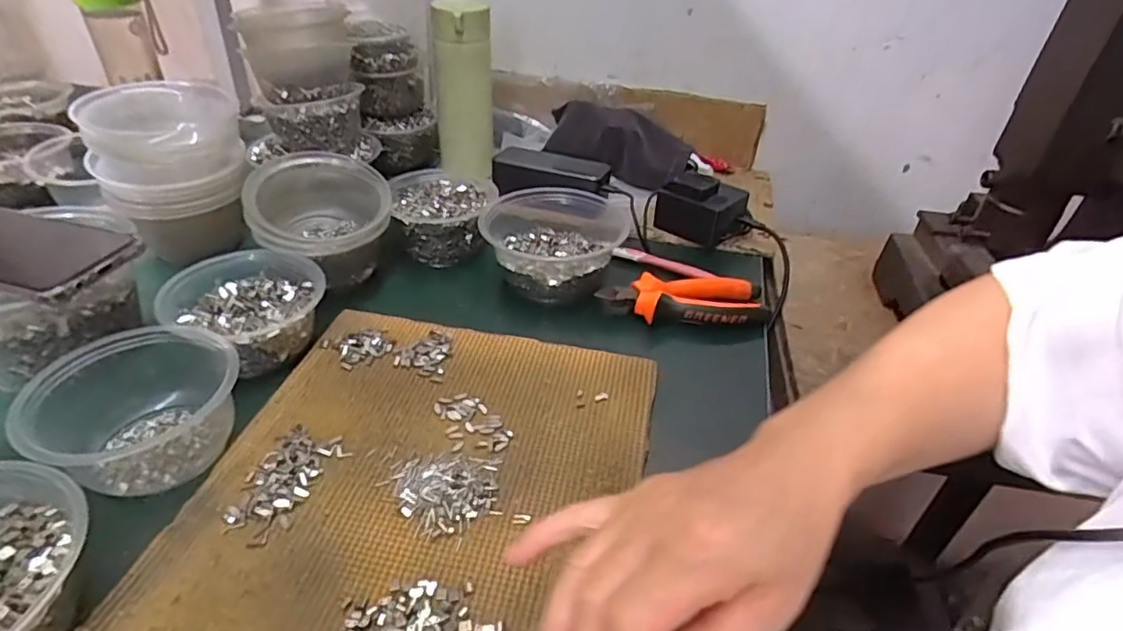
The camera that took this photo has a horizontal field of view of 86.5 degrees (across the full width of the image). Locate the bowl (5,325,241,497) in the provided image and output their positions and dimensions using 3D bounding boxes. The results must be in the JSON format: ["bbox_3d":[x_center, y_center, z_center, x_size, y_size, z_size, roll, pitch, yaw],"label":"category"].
[{"bbox_3d":[-0.269,0.057,0.382,0.096,0.056,0.114,27,43,27],"label":"bowl"}]

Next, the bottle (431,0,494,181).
[{"bbox_3d":[-0.118,-0.268,0.729,0.066,0.234,0.052,-1,58,-6],"label":"bottle"}]

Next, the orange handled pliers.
[{"bbox_3d":[0.111,-0.013,0.547,0.146,0.030,0.061,5,36,1],"label":"orange handled pliers"}]

